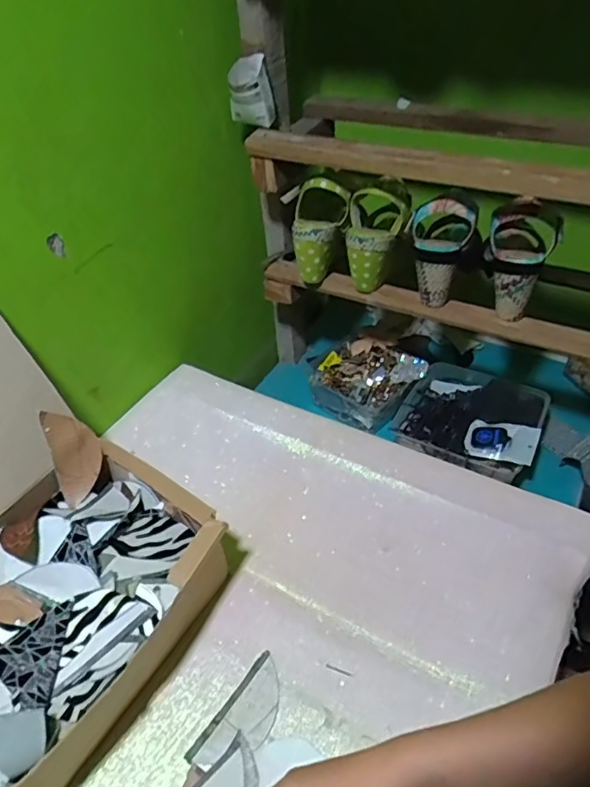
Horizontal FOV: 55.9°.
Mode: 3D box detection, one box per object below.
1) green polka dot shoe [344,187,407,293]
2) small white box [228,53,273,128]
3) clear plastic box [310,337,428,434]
[{"bbox_3d":[0.111,-0.210,0.768,0.079,0.127,0.067,6,43,10],"label":"green polka dot shoe"},{"bbox_3d":[-0.059,-0.402,0.746,0.057,0.078,0.034,-5,42,-1],"label":"small white box"},{"bbox_3d":[0.122,-0.027,0.957,0.179,0.066,0.144,24,49,28],"label":"clear plastic box"}]

